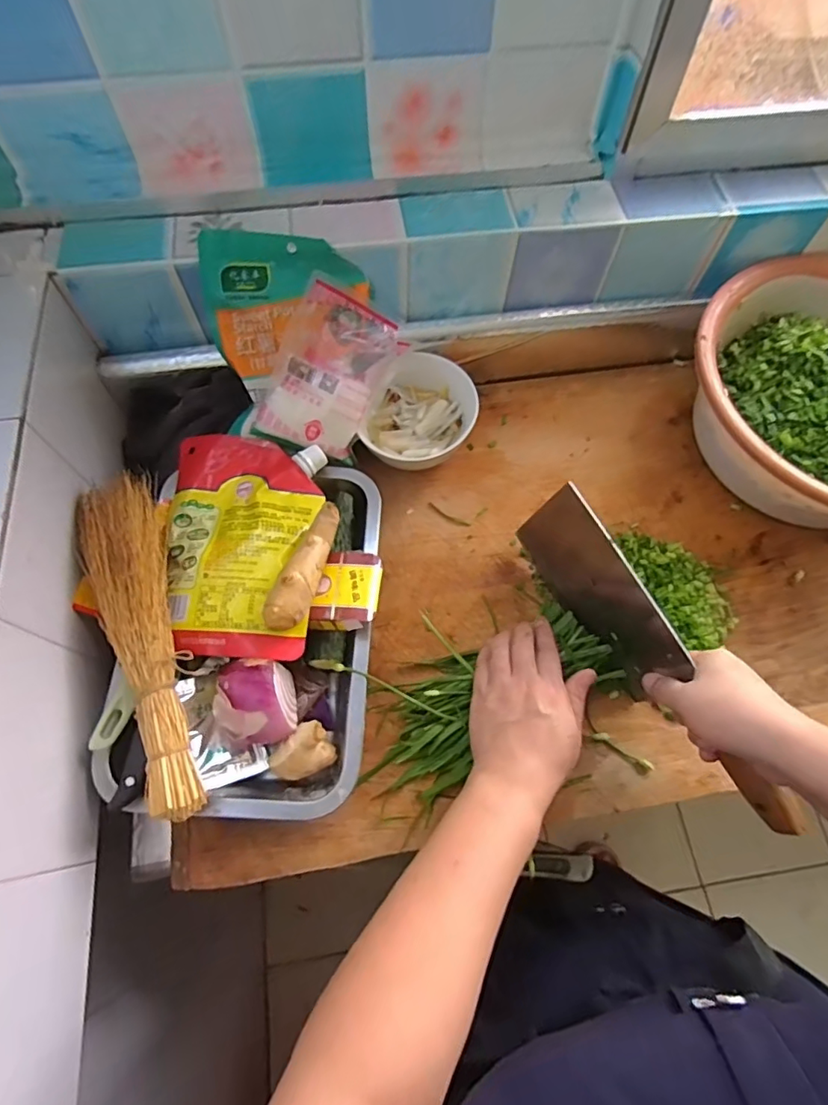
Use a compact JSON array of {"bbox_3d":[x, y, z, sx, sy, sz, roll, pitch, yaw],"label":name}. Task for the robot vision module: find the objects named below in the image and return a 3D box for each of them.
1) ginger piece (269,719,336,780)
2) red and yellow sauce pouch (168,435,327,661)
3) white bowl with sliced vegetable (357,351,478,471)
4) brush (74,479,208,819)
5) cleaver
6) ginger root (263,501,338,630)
[{"bbox_3d":[-0.089,0.154,0.425,0.049,0.031,0.037,-25,69,-11],"label":"ginger piece"},{"bbox_3d":[-0.144,-0.011,0.464,0.127,0.024,0.200,-3,66,-2],"label":"red and yellow sauce pouch"},{"bbox_3d":[0.009,-0.136,0.545,0.102,0.078,0.111,0,66,-1],"label":"white bowl with sliced vegetable"},{"bbox_3d":[-0.209,0.066,0.419,0.062,0.056,0.263,-16,68,-8],"label":"brush"},{"bbox_3d":[0.192,0.077,0.438,0.032,0.109,0.289,-29,70,-13],"label":"cleaver"},{"bbox_3d":[-0.084,0.010,0.433,0.028,0.025,0.107,20,67,8],"label":"ginger root"}]

